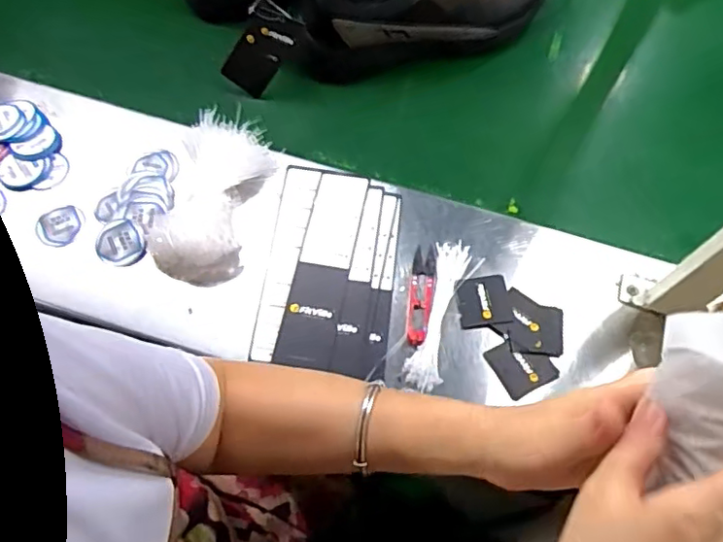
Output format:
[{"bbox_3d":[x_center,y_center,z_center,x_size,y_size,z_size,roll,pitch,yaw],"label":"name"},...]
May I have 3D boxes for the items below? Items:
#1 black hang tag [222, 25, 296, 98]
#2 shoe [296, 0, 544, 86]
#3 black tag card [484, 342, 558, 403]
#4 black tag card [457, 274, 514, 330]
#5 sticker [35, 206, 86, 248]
[{"bbox_3d":[-0.118,-0.241,0.677,0.051,0.088,0.009,28,44,-27],"label":"black hang tag"},{"bbox_3d":[0.071,-0.322,0.681,0.299,0.152,0.103,-15,70,-9],"label":"shoe"},{"bbox_3d":[0.149,0.087,0.553,0.050,0.005,0.052,-27,72,-13],"label":"black tag card"},{"bbox_3d":[0.118,0.029,0.576,0.050,0.004,0.049,-7,68,-6],"label":"black tag card"},{"bbox_3d":[-0.302,-0.044,0.600,0.047,0.010,0.044,1,68,-3],"label":"sticker"}]

